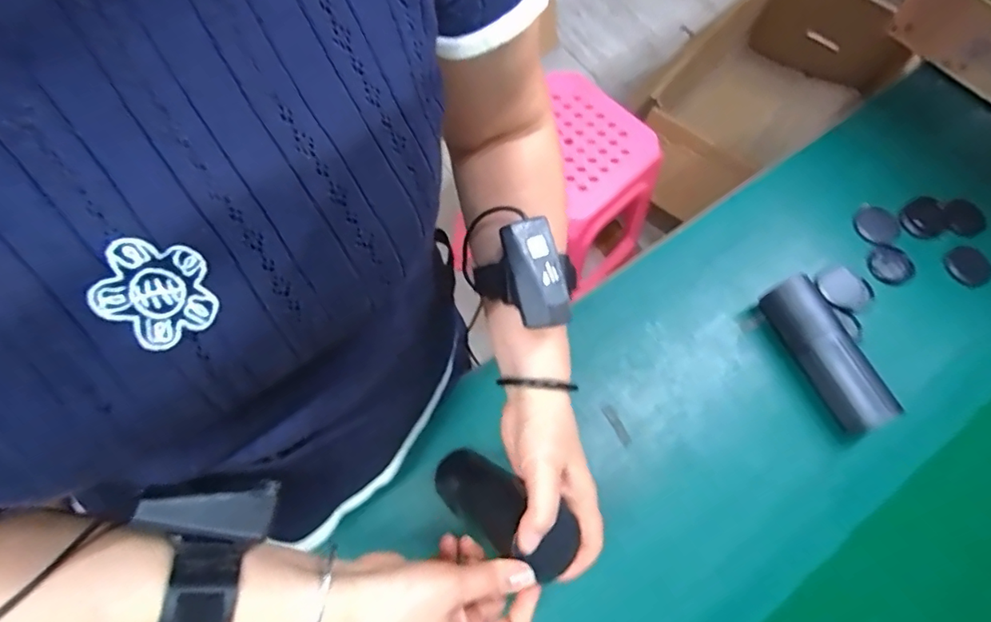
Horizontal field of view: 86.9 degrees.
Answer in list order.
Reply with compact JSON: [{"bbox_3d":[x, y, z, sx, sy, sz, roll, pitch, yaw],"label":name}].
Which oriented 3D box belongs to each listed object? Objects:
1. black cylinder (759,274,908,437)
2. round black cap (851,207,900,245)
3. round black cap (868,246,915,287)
[{"bbox_3d":[0.342,0.046,0.549,0.042,0.057,0.161,-22,71,-10],"label":"black cylinder"},{"bbox_3d":[0.465,-0.103,0.639,0.053,0.009,0.048,-21,71,-10],"label":"round black cap"},{"bbox_3d":[0.469,-0.053,0.620,0.050,0.006,0.048,1,68,-2],"label":"round black cap"}]

